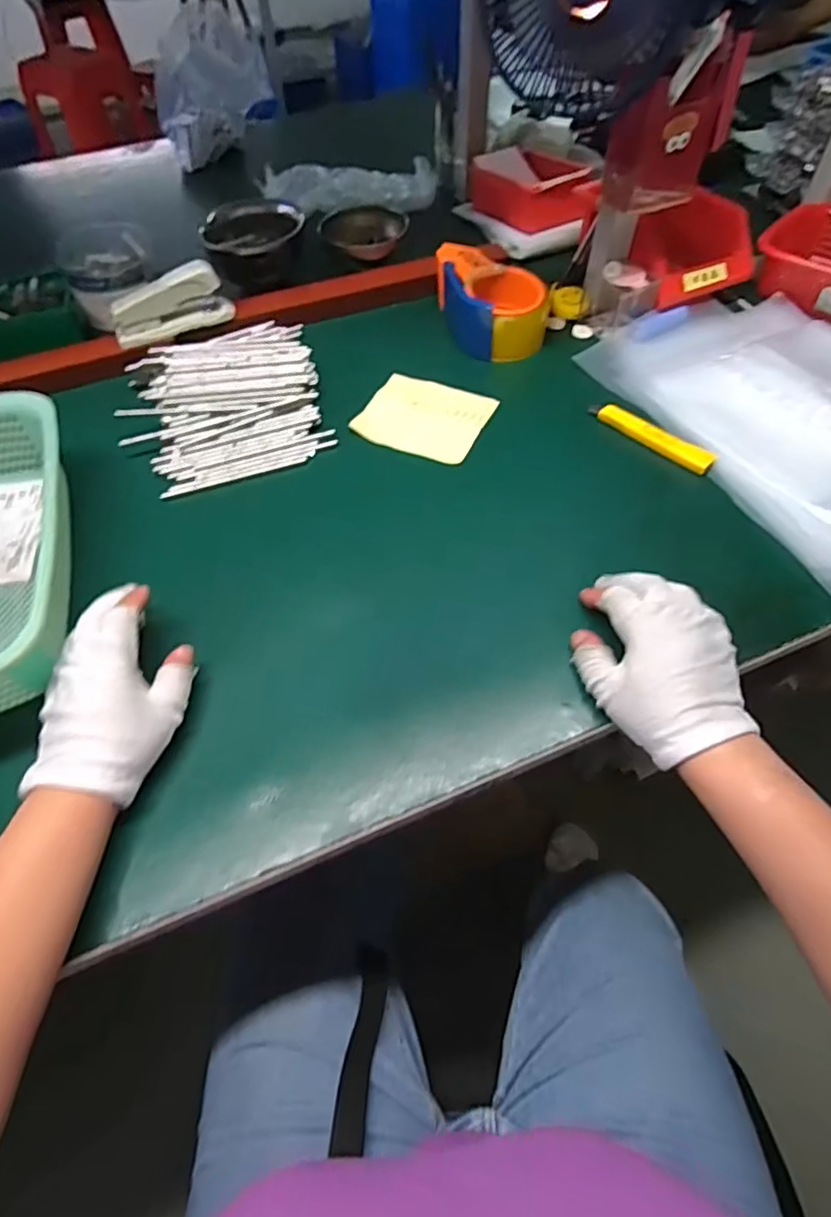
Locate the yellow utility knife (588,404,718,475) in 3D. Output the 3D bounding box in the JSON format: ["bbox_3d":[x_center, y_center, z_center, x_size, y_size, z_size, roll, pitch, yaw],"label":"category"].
[{"bbox_3d":[0.218,-0.162,0.555,0.021,0.016,0.126,-40,64,-22],"label":"yellow utility knife"}]

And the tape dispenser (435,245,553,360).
[{"bbox_3d":[0.083,-0.336,0.646,0.099,0.053,0.135,-9,56,-4],"label":"tape dispenser"}]

